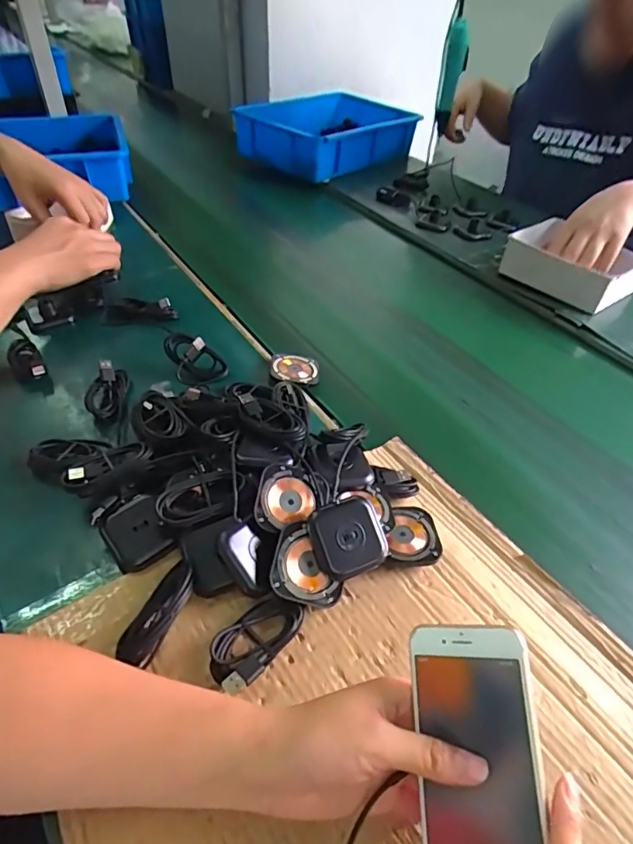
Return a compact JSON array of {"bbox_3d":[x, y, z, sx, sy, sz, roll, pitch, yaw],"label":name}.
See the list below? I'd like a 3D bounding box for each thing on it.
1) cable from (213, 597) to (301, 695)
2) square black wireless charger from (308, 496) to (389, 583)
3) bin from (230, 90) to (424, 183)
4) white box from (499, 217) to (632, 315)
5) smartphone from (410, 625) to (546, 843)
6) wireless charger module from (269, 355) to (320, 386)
[{"bbox_3d":[-0.045,0.160,0.363,0.041,0.017,0.072,34,52,27],"label":"cable"},{"bbox_3d":[0.027,0.092,0.398,0.059,0.011,0.058,-18,80,-22],"label":"square black wireless charger"},{"bbox_3d":[0.034,-0.699,1.201,0.404,0.089,0.277,-31,54,-30],"label":"bin"},{"bbox_3d":[0.399,-0.245,0.786,0.138,0.057,0.183,-31,54,-30],"label":"white box"},{"bbox_3d":[0.084,0.180,0.261,0.063,0.006,0.134,-13,66,29],"label":"smartphone"},{"bbox_3d":[-0.026,-0.063,0.601,0.059,0.011,0.045,6,44,2],"label":"wireless charger module"}]

